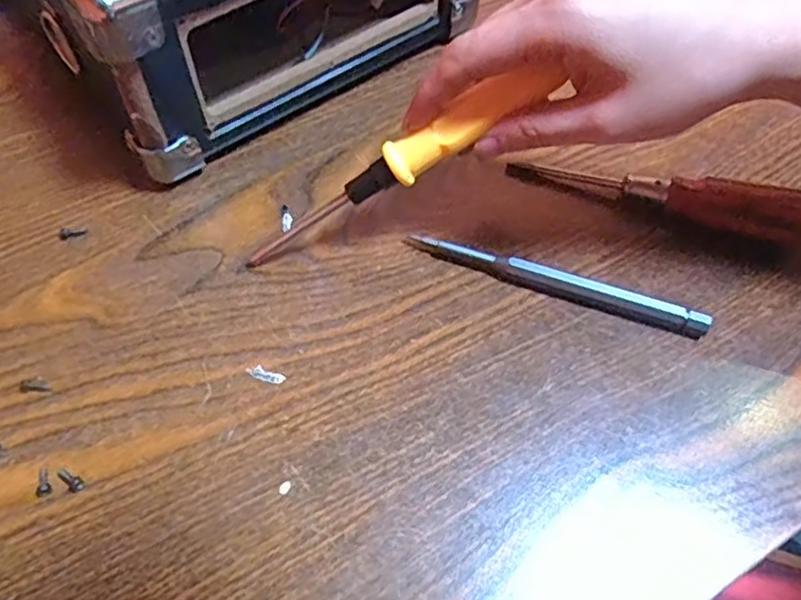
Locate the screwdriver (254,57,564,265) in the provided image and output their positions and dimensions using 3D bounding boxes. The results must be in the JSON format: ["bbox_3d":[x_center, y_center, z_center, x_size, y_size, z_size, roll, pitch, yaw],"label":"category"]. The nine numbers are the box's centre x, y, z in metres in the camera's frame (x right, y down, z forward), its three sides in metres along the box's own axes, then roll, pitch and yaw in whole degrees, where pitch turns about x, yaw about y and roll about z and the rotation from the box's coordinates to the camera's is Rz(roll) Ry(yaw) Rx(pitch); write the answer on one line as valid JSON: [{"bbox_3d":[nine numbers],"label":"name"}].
[{"bbox_3d":[-0.005,-0.054,0.268,0.150,0.019,0.017,-28,56,23],"label":"screwdriver"}]

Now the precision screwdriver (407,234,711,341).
[{"bbox_3d":[0.071,-0.008,0.293,0.134,0.012,0.009,19,59,8],"label":"precision screwdriver"}]

